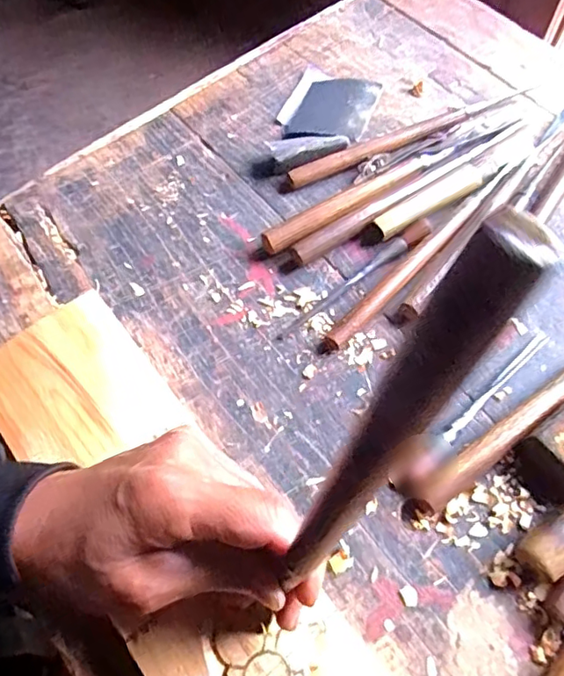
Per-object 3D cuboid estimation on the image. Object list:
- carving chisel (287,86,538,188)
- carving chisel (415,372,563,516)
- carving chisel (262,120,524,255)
[{"bbox_3d":[0.113,-0.175,0.478,0.232,0.011,0.017,-24,66,-9],"label":"carving chisel"},{"bbox_3d":[0.184,0.036,0.373,0.243,0.015,0.017,-35,68,-14],"label":"carving chisel"},{"bbox_3d":[0.093,-0.127,0.451,0.240,0.018,0.019,-29,66,-12],"label":"carving chisel"}]

